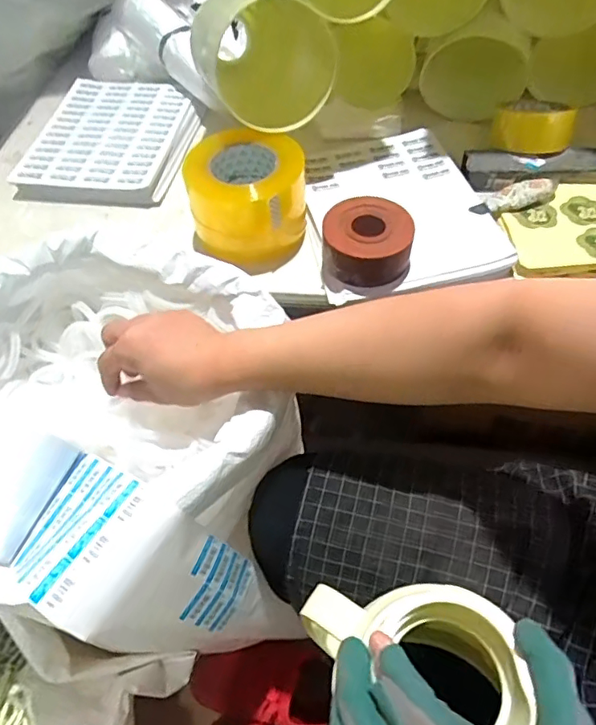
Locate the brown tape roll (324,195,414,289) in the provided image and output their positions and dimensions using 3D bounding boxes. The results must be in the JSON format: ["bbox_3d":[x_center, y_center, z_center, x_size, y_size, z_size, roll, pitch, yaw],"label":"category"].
[{"bbox_3d":[0.078,-0.134,0.581,0.094,0.047,0.093,-2,55,3],"label":"brown tape roll"}]

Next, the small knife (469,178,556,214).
[{"bbox_3d":[0.262,-0.198,0.634,0.099,0.021,0.038,-10,55,-3],"label":"small knife"}]

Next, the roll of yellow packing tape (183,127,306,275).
[{"bbox_3d":[-0.055,-0.197,0.626,0.123,0.121,0.131,23,60,19],"label":"roll of yellow packing tape"}]

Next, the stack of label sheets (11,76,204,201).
[{"bbox_3d":[-0.275,-0.337,0.789,0.225,0.033,0.268,6,55,8],"label":"stack of label sheets"}]

